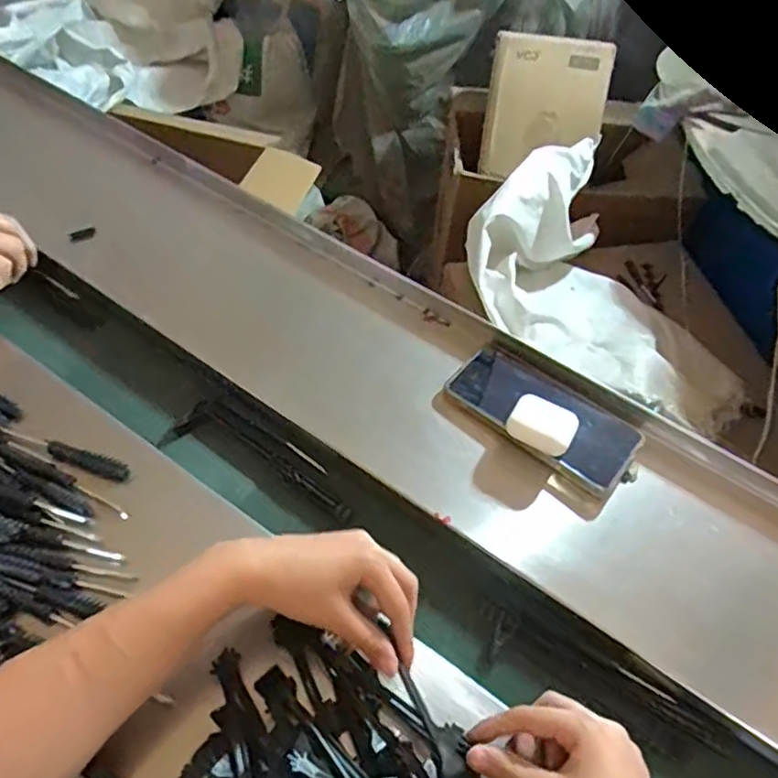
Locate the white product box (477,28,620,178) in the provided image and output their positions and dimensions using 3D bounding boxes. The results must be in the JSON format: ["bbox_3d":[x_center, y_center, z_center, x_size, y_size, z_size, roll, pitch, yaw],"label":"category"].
[{"bbox_3d":[0.309,-0.550,1.250,0.227,0.253,0.037,5,24,-1],"label":"white product box"}]

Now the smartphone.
[{"bbox_3d":[0.130,0.021,0.536,0.158,0.015,0.070,36,64,17],"label":"smartphone"}]

